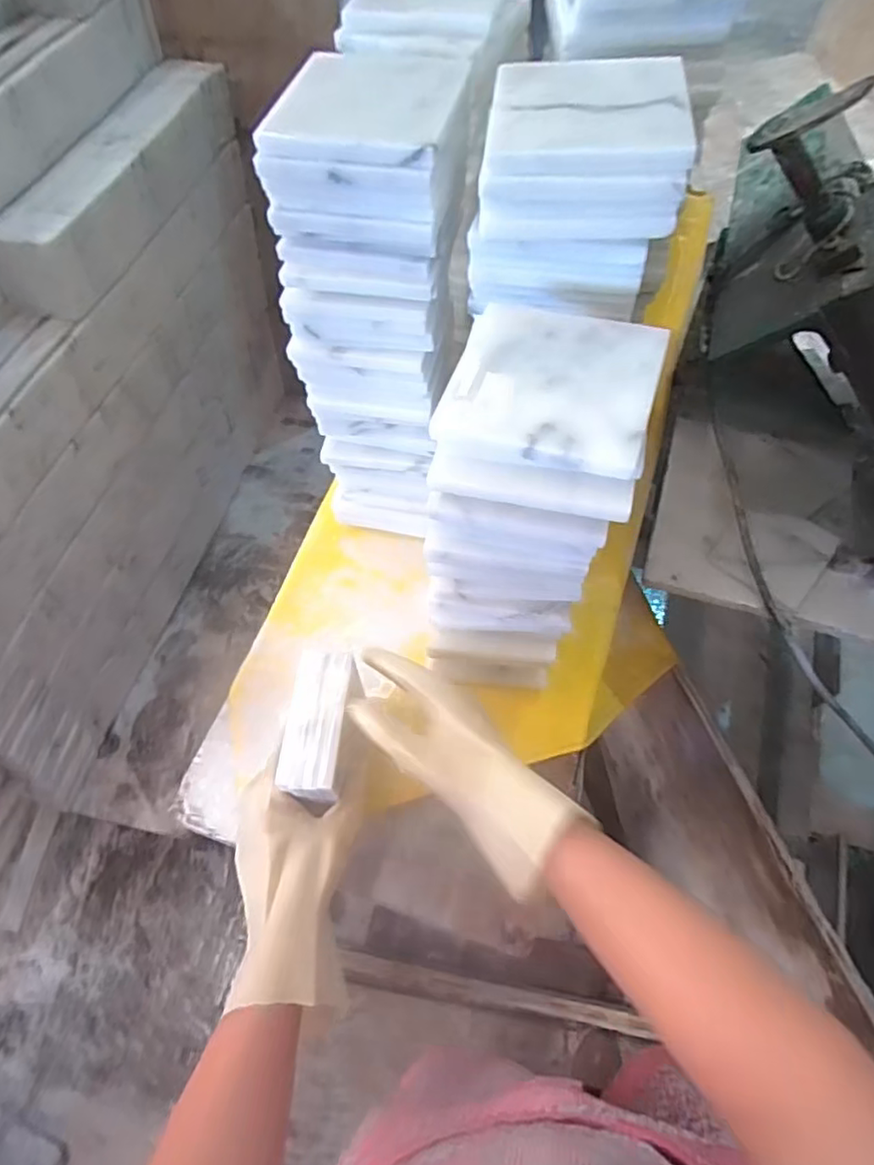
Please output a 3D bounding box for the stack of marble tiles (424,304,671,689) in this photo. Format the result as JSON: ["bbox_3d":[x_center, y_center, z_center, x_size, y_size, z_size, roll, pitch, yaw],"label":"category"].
[{"bbox_3d":[0.059,-0.031,0.445,0.108,0.284,0.118,13,60,9],"label":"stack of marble tiles"}]

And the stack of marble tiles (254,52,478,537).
[{"bbox_3d":[-0.035,-0.180,0.508,0.115,0.349,0.108,16,61,10],"label":"stack of marble tiles"}]

